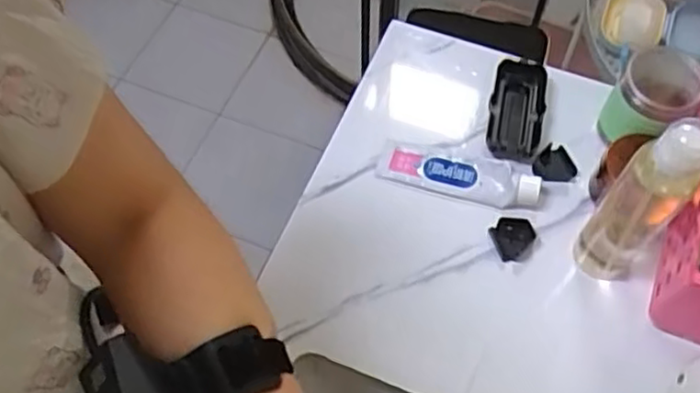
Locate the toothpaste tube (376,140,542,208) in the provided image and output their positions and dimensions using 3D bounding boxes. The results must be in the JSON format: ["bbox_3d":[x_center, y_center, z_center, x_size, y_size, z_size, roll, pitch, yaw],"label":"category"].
[{"bbox_3d":[0.104,-0.023,0.649,0.154,0.022,0.046,17,63,10],"label":"toothpaste tube"}]

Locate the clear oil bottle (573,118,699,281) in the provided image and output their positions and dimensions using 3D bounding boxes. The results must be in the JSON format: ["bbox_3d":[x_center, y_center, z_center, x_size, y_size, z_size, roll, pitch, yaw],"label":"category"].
[{"bbox_3d":[0.226,0.011,0.530,0.048,0.196,0.049,0,61,1],"label":"clear oil bottle"}]

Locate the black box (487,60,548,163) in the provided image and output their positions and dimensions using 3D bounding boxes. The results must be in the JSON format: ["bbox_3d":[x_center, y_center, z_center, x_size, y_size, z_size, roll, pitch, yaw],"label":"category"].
[{"bbox_3d":[0.170,-0.084,0.688,0.053,0.024,0.123,11,62,7],"label":"black box"}]

